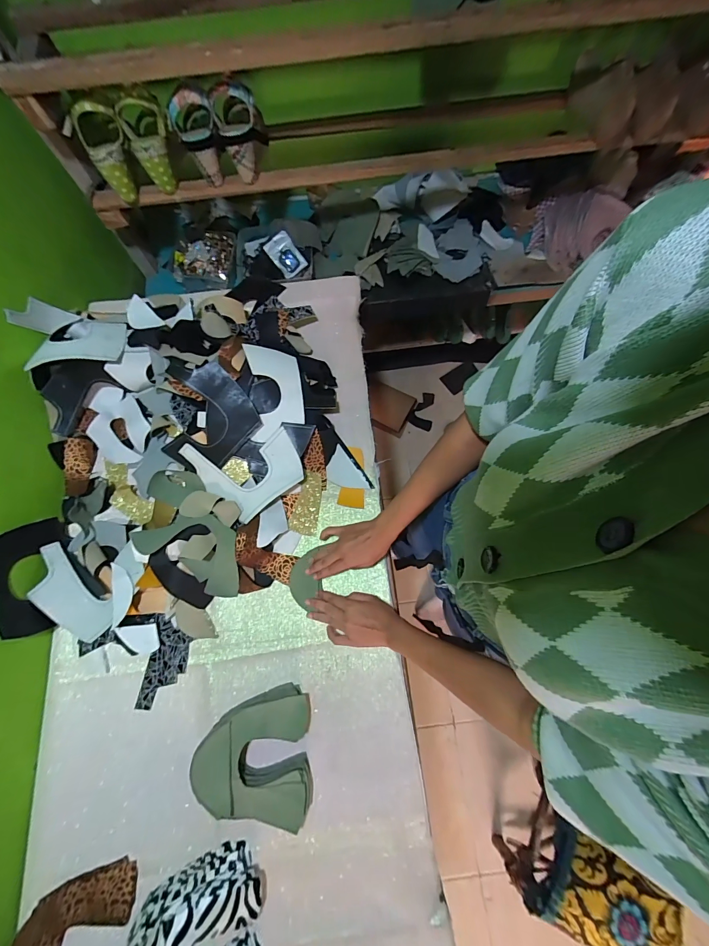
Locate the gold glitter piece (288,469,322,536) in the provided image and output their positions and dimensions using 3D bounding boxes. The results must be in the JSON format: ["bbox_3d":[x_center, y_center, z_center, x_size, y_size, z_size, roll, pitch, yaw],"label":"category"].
[{"bbox_3d":[-0.089,0.056,0.666,0.051,0.008,0.121,12,75,-11],"label":"gold glitter piece"}]

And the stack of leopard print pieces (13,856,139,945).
[{"bbox_3d":[-0.391,0.653,0.482,0.150,0.039,0.147,-6,74,-2],"label":"stack of leopard print pieces"}]

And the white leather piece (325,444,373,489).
[{"bbox_3d":[-0.021,0.002,0.685,0.058,0.005,0.101,-36,78,-10],"label":"white leather piece"}]

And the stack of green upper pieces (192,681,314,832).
[{"bbox_3d":[-0.155,0.440,0.534,0.171,0.058,0.179,-3,74,-2],"label":"stack of green upper pieces"}]

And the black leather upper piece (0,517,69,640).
[{"bbox_3d":[-0.534,0.165,0.560,0.030,0.119,0.184,-10,74,-2],"label":"black leather upper piece"}]

